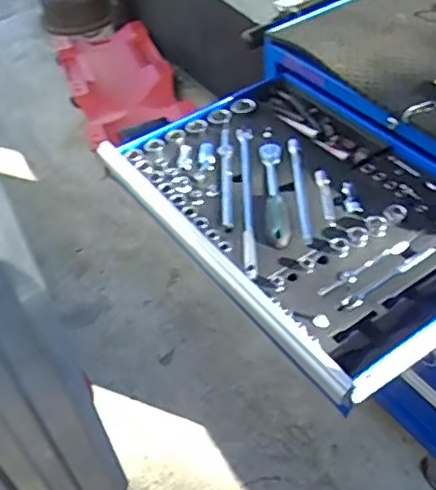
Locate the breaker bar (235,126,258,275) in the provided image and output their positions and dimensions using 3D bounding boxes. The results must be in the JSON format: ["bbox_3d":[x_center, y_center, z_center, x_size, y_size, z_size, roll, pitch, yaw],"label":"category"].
[{"bbox_3d":[0.049,-0.087,1.004,0.029,0.024,0.373,-4,47,3],"label":"breaker bar"}]

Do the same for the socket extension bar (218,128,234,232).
[{"bbox_3d":[0.013,-0.117,1.032,0.026,0.014,0.264,-3,47,5],"label":"socket extension bar"}]

